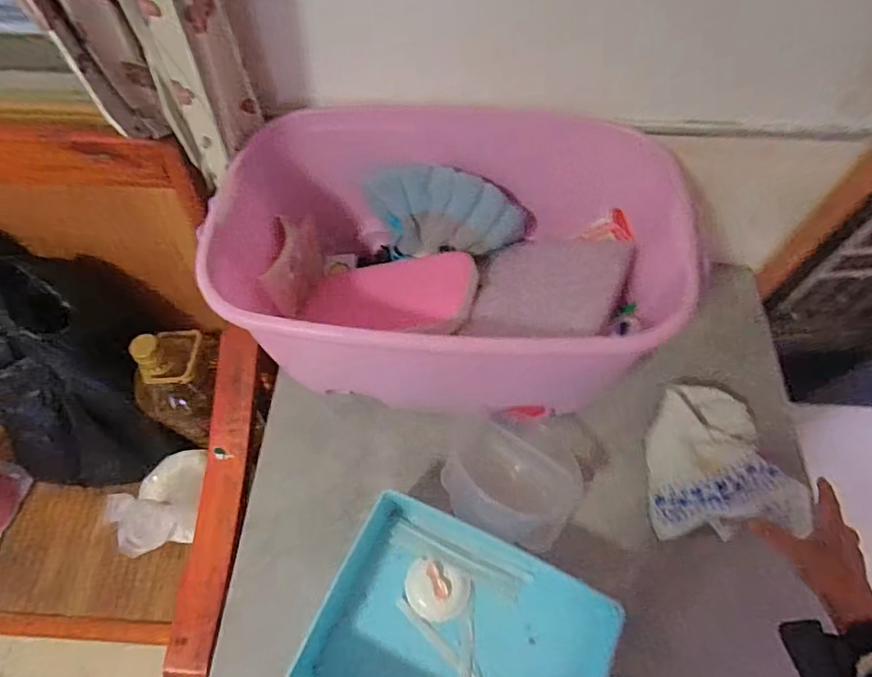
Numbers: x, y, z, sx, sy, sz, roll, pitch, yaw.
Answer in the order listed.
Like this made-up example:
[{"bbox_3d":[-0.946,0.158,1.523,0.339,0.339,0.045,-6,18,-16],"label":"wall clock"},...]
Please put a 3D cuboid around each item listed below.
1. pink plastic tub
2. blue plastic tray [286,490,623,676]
[{"bbox_3d":[0.018,-0.149,0.751,0.548,0.266,0.446,2,62,3],"label":"pink plastic tub"},{"bbox_3d":[0.028,0.358,0.613,0.324,0.086,0.249,24,66,14],"label":"blue plastic tray"}]

